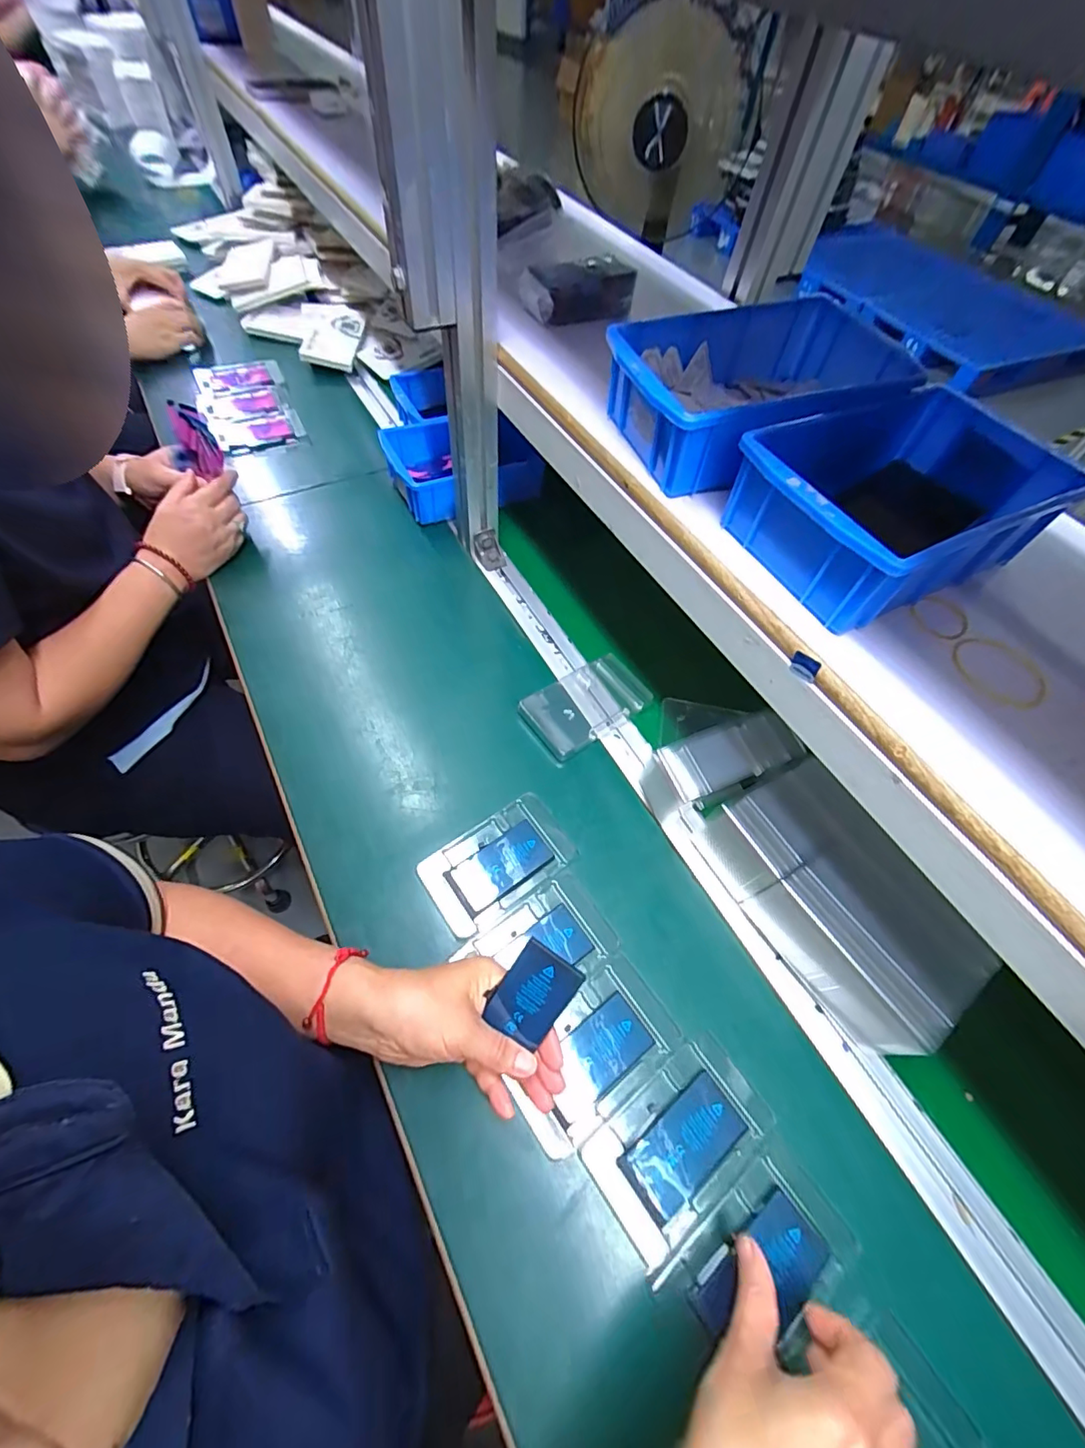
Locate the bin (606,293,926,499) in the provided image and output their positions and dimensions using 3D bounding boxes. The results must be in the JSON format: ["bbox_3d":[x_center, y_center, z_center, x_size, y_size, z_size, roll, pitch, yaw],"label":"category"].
[{"bbox_3d":[0.158,-0.254,0.402,0.204,0.070,0.140,-11,60,-12],"label":"bin"}]

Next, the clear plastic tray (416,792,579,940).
[{"bbox_3d":[-0.039,0.123,0.463,0.126,0.010,0.075,-30,66,-22],"label":"clear plastic tray"}]

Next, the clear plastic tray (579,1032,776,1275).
[{"bbox_3d":[0.097,0.293,0.368,0.126,0.007,0.076,-31,66,-22],"label":"clear plastic tray"}]

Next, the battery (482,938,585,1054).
[{"bbox_3d":[-0.006,0.179,0.345,0.044,0.005,0.060,32,94,6],"label":"battery"}]

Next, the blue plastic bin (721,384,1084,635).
[{"bbox_3d":[0.236,-0.150,0.353,0.201,0.063,0.132,-21,63,-18],"label":"blue plastic bin"}]

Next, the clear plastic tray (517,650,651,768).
[{"bbox_3d":[0.050,-0.024,0.551,0.144,0.017,0.076,-31,66,-22],"label":"clear plastic tray"}]

